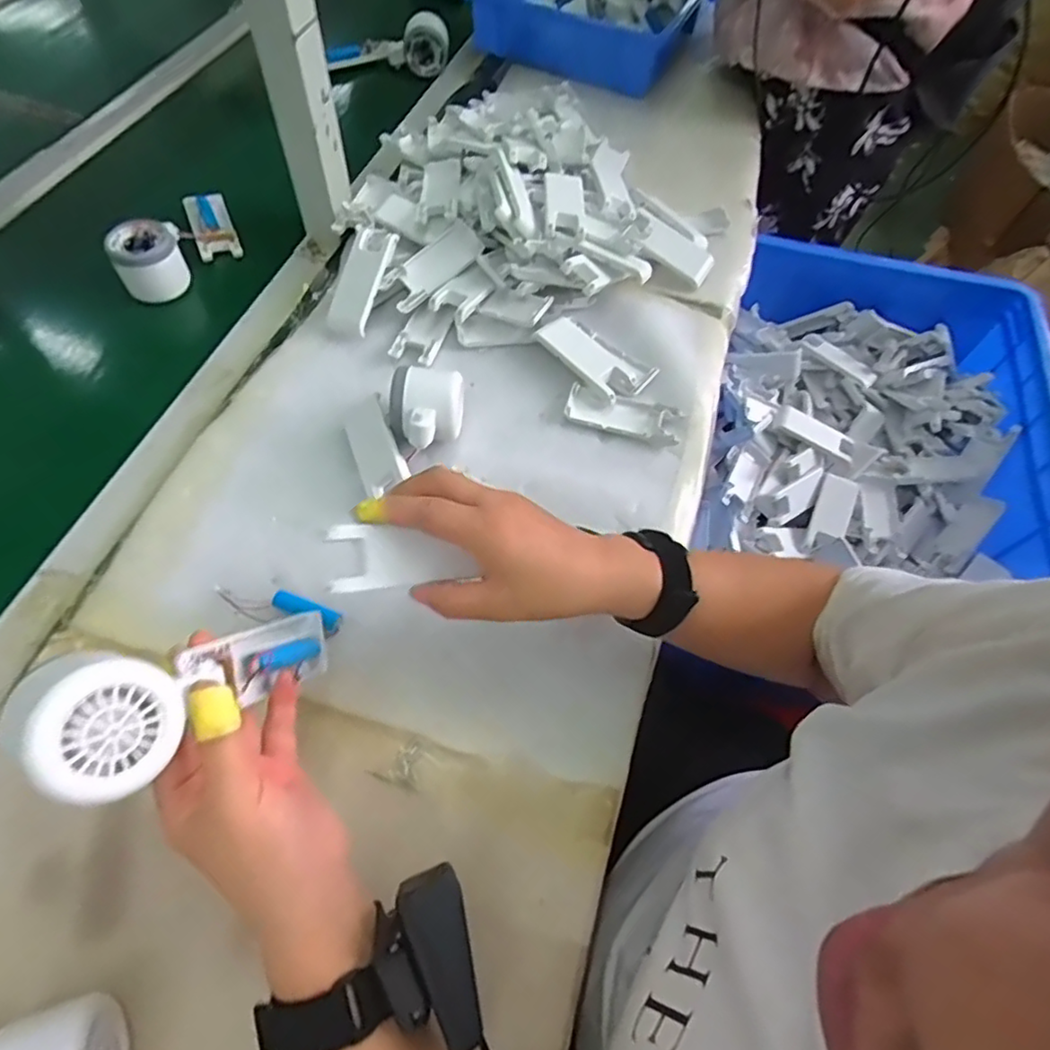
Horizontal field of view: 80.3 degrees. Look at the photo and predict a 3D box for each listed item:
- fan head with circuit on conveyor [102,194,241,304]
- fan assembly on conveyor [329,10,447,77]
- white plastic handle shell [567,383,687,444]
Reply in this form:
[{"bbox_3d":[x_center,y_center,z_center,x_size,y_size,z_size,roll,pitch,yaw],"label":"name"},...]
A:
[{"bbox_3d":[-0.355,-0.299,0.625,0.112,0.055,0.123,-20,63,-15],"label":"fan head with circuit on conveyor"},{"bbox_3d":[-0.187,-0.638,0.837,0.188,0.058,0.041,8,62,19],"label":"fan assembly on conveyor"},{"bbox_3d":[0.087,-0.098,0.554,0.100,0.008,0.040,13,59,4],"label":"white plastic handle shell"}]

